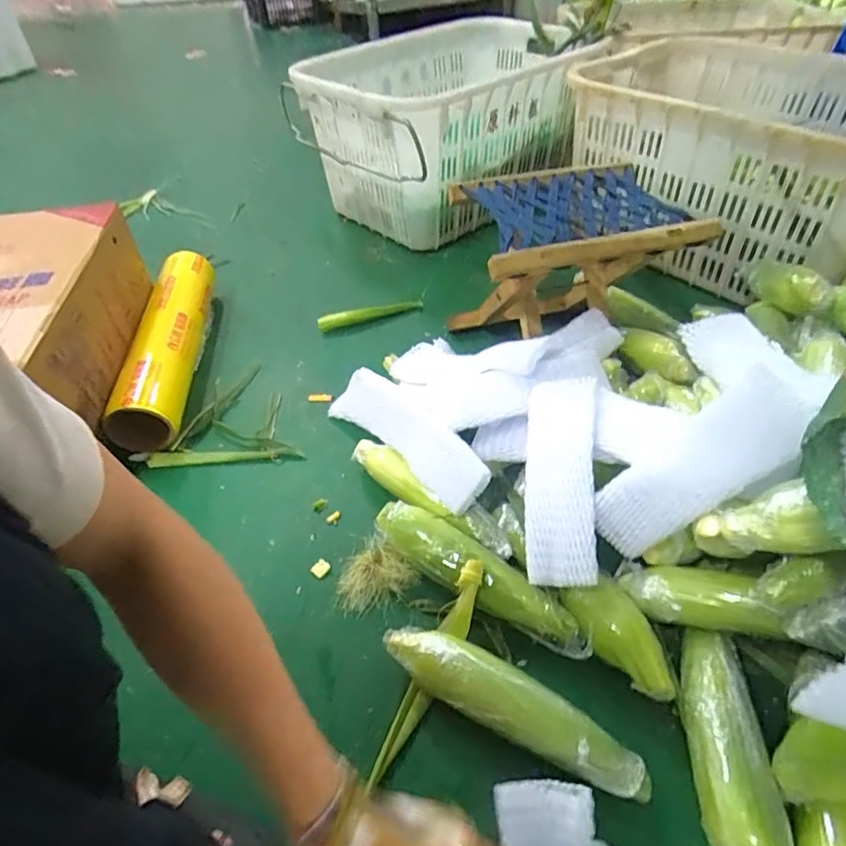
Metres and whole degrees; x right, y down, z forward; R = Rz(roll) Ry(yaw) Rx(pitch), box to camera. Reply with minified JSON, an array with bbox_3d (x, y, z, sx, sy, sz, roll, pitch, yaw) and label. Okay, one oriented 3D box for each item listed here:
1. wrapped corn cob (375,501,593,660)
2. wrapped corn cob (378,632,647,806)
[{"bbox_3d":[0.055,0.158,0.564,0.249,0.041,0.056,27,53,27],"label":"wrapped corn cob"},{"bbox_3d":[0.076,0.249,0.478,0.240,0.053,0.052,21,50,23],"label":"wrapped corn cob"}]

